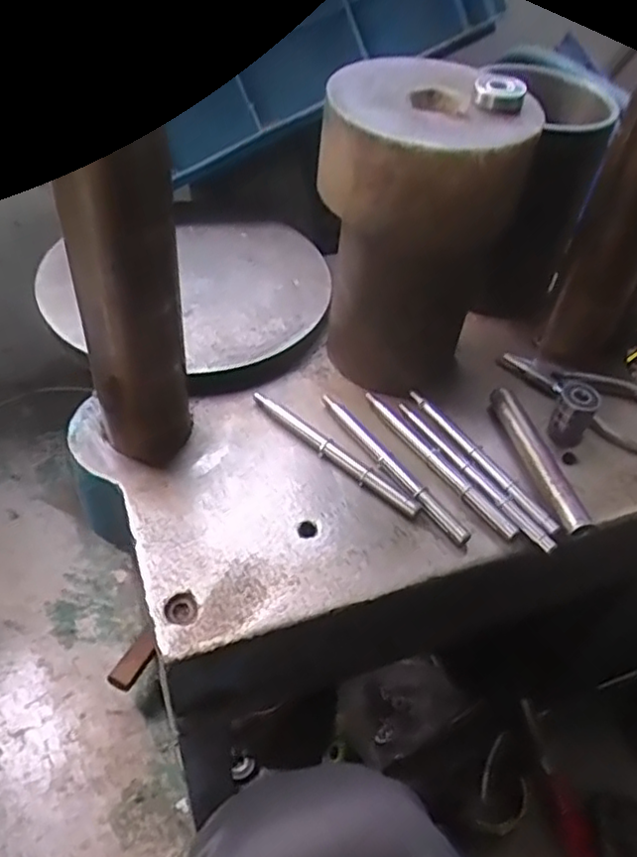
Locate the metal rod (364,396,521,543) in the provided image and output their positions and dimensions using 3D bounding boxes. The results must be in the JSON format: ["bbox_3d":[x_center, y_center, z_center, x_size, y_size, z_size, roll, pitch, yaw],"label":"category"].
[{"bbox_3d":[0.091,0.025,0.522,0.010,0.009,0.159,-26,55,-27],"label":"metal rod"}]

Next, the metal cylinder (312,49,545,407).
[{"bbox_3d":[0.069,-0.150,0.530,0.132,0.204,0.133,3,47,-3],"label":"metal cylinder"}]

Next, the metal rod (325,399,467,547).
[{"bbox_3d":[0.054,0.025,0.517,0.015,0.009,0.163,-24,54,-25],"label":"metal rod"}]

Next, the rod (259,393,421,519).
[{"bbox_3d":[0.010,0.017,0.521,0.163,0.007,0.012,35,53,24],"label":"rod"}]

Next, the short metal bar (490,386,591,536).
[{"bbox_3d":[0.169,0.022,0.526,0.020,0.014,0.142,-7,49,-13],"label":"short metal bar"}]

